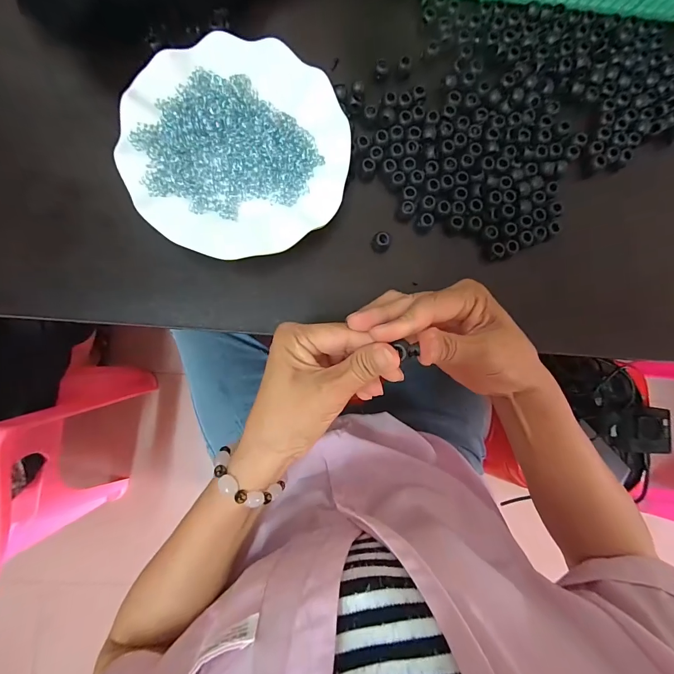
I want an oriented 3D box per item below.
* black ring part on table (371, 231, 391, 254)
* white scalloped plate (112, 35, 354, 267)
[{"bbox_3d":[0.039,-0.084,0.308,0.016,0.020,0.017,0,87,-4],"label":"black ring part on table"},{"bbox_3d":[-0.084,-0.158,0.297,0.179,0.033,0.178,0,87,-4],"label":"white scalloped plate"}]

